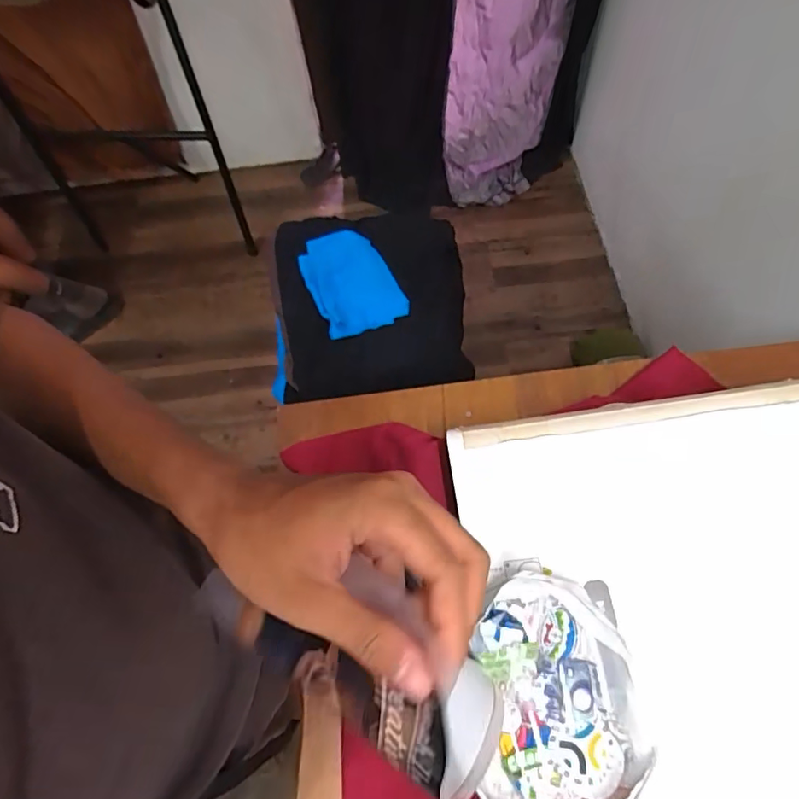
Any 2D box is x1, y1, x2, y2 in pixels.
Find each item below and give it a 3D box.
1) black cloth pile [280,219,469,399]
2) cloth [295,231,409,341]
[{"bbox_3d":[-0.062,-0.218,1.086,0.380,0.052,0.443,-7,70,0],"label":"black cloth pile"},{"bbox_3d":[-0.100,-0.247,1.066,0.167,0.025,0.239,-21,73,-11],"label":"cloth"}]

